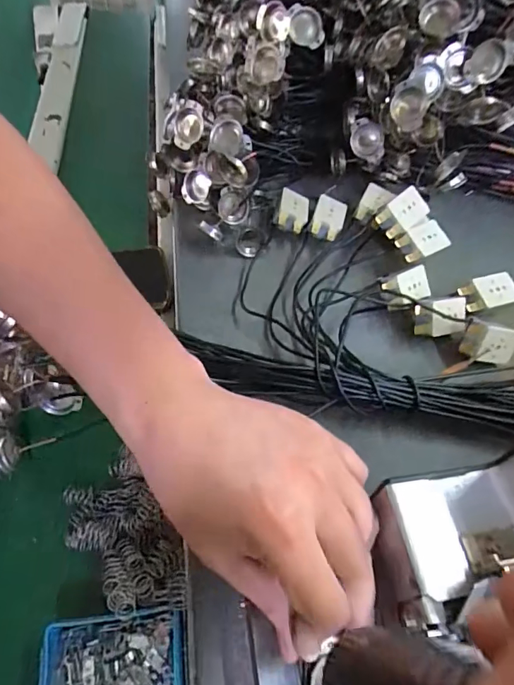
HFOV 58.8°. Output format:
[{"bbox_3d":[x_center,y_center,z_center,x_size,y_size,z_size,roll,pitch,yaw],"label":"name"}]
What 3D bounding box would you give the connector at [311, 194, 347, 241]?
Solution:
[{"bbox_3d":[0.067,-0.114,0.418,0.027,0.012,0.043,14,55,6],"label":"connector"}]

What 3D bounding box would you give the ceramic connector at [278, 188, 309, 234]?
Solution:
[{"bbox_3d":[0.032,-0.122,0.419,0.030,0.014,0.043,25,63,-20],"label":"ceramic connector"}]

